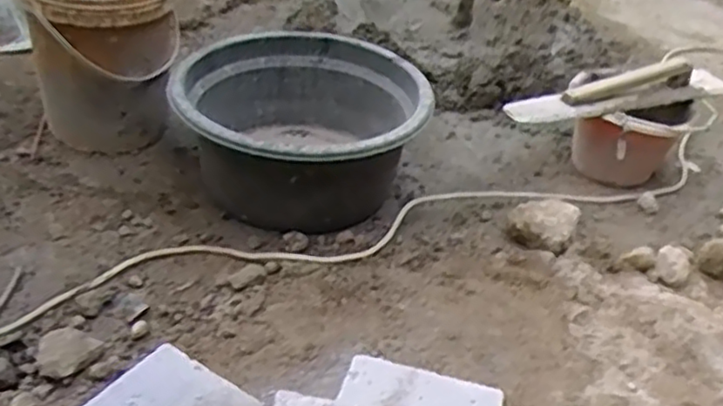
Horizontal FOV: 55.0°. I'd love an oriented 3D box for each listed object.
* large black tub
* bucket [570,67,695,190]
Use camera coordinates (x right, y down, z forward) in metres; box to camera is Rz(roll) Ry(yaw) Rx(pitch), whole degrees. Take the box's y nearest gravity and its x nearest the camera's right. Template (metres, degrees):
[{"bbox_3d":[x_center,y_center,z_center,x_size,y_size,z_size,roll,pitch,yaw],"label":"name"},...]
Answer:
[{"bbox_3d":[-0.127,-0.174,1.470,0.496,0.205,0.496,3,35,-2],"label":"large black tub"},{"bbox_3d":[0.604,-0.161,1.624,0.255,0.196,0.239,3,35,-2],"label":"bucket"}]

